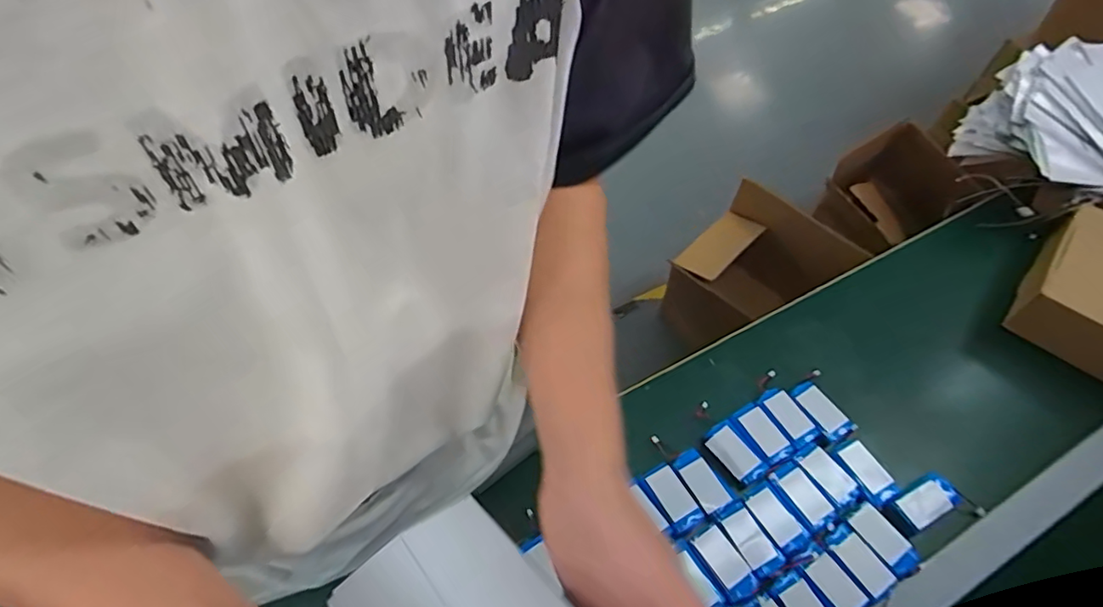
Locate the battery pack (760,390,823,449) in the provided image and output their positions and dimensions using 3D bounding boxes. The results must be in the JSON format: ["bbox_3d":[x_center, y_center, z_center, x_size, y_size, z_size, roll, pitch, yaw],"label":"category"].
[{"bbox_3d":[0.262,0.125,0.635,0.034,0.007,0.069,-27,62,-17],"label":"battery pack"}]

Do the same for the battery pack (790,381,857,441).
[{"bbox_3d":[0.301,0.119,0.639,0.033,0.004,0.070,-33,63,-10],"label":"battery pack"}]

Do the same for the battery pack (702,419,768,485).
[{"bbox_3d":[0.196,0.160,0.613,0.038,0.006,0.064,-29,63,-18],"label":"battery pack"}]

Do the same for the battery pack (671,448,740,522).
[{"bbox_3d":[0.159,0.187,0.596,0.035,0.008,0.073,-26,62,-17],"label":"battery pack"}]

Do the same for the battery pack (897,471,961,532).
[{"bbox_3d":[0.383,0.202,0.583,0.073,0.012,0.036,-25,62,-16],"label":"battery pack"}]

